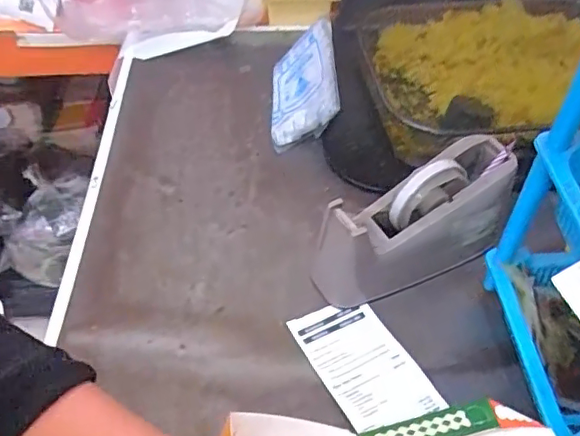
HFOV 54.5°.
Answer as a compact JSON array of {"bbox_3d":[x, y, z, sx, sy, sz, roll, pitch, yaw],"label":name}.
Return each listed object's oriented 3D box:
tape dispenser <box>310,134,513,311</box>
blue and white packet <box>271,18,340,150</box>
[{"bbox_3d":[0.120,0.007,0.530,0.201,0.098,0.077,-26,55,-20],"label":"tape dispenser"},{"bbox_3d":[0.016,-0.170,0.710,0.027,0.103,0.162,27,42,-37],"label":"blue and white packet"}]

